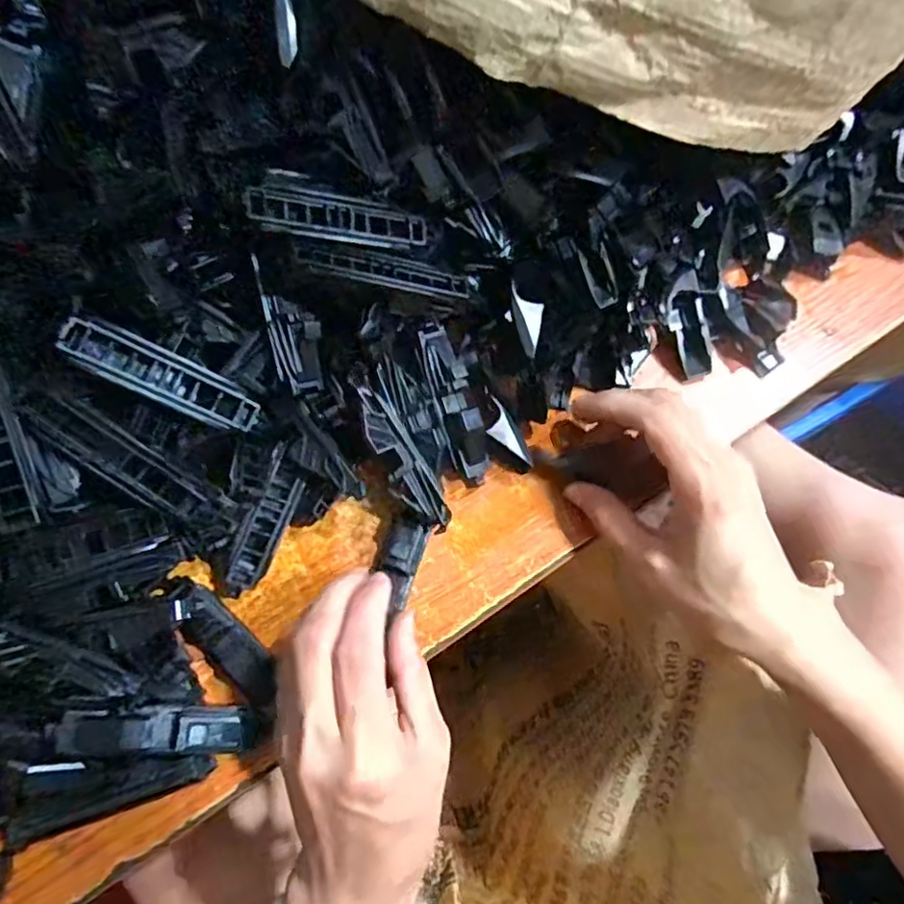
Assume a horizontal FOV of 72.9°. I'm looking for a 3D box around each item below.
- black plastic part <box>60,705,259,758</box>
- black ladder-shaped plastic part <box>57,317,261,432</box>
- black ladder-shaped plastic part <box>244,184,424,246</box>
[{"bbox_3d":[-0.119,0.116,0.254,0.074,0.019,0.018,6,71,-20],"label":"black plastic part"},{"bbox_3d":[-0.115,-0.029,0.244,0.074,0.012,0.018,28,69,-31],"label":"black ladder-shaped plastic part"},{"bbox_3d":[-0.046,-0.096,0.250,0.073,0.006,0.016,2,71,-22],"label":"black ladder-shaped plastic part"}]

